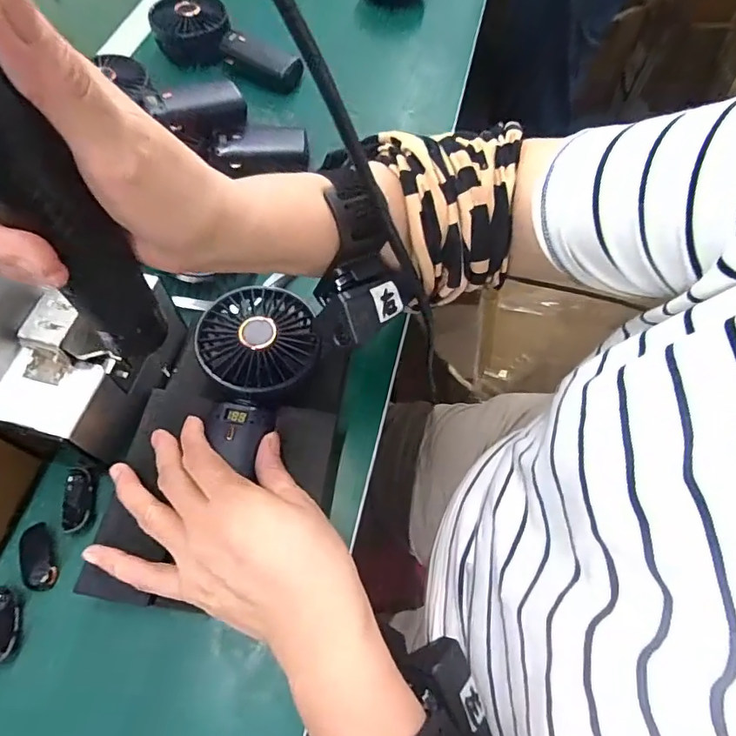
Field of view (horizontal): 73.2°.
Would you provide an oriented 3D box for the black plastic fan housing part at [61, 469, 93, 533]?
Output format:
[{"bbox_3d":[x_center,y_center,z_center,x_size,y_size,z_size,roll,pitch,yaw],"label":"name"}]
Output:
[{"bbox_3d":[-0.198,0.090,0.338,0.019,0.007,0.042,-11,63,-7],"label":"black plastic fan housing part"}]

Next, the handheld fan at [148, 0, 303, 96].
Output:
[{"bbox_3d":[-0.148,-0.360,0.546,0.164,0.045,0.072,23,64,11],"label":"handheld fan"}]

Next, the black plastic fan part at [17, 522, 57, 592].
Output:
[{"bbox_3d":[-0.215,0.122,0.320,0.018,0.005,0.041,-26,65,-14],"label":"black plastic fan part"}]

